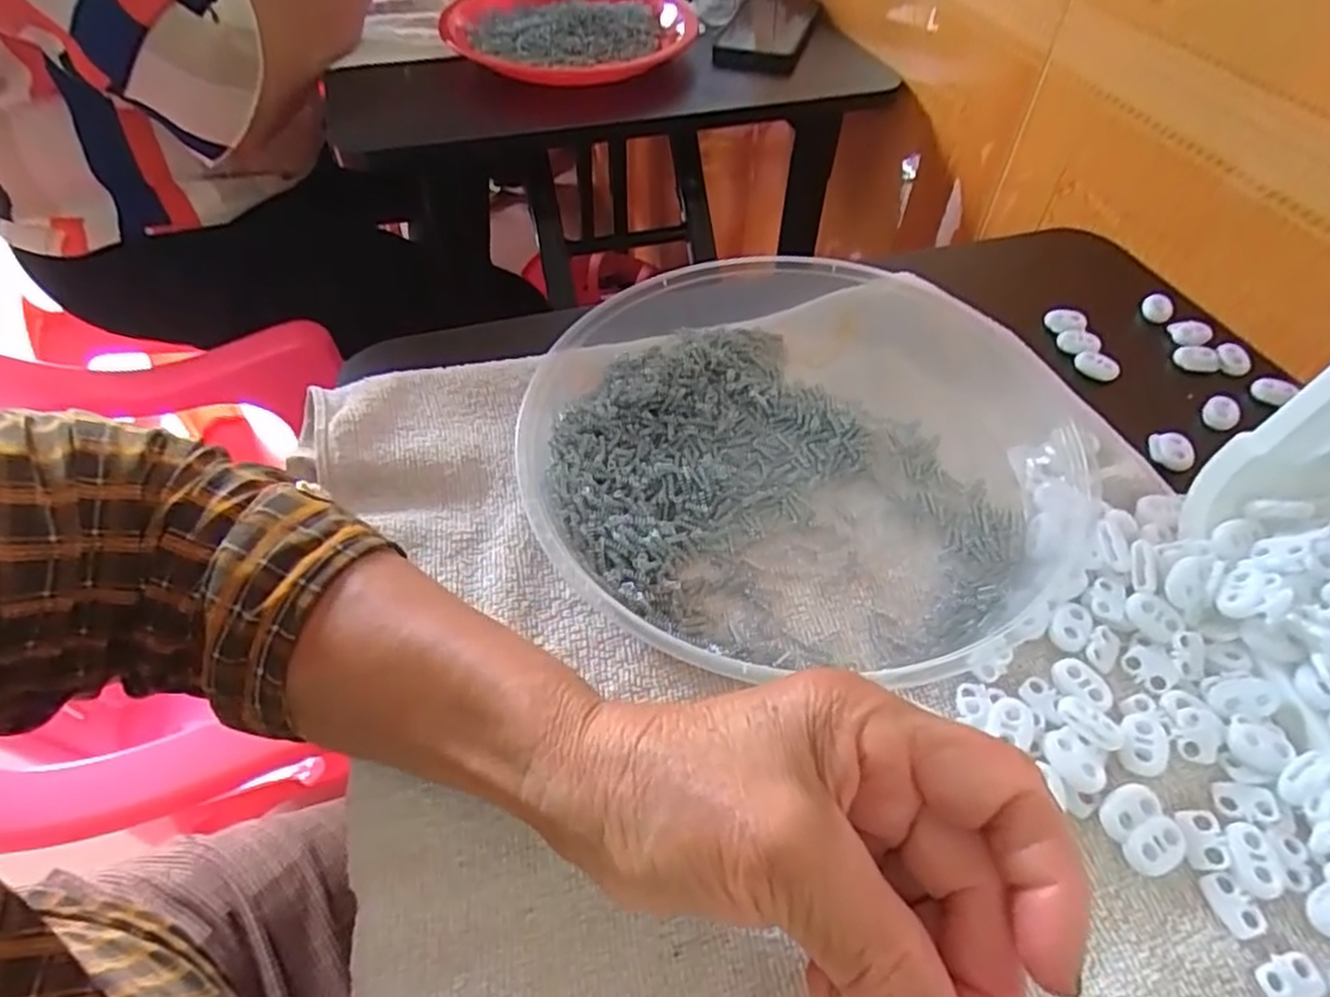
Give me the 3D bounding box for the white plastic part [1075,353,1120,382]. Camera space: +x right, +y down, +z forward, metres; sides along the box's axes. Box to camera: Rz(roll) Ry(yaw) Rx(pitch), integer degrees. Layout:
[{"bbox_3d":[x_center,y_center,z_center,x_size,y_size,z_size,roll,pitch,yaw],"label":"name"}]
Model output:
[{"bbox_3d":[0.235,-0.072,0.396,0.022,0.008,0.012,29,57,22],"label":"white plastic part"}]

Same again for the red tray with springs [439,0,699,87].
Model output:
[{"bbox_3d":[-0.088,-0.462,0.706,0.224,0.031,0.266,0,51,1],"label":"red tray with springs"}]

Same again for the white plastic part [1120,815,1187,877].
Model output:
[{"bbox_3d":[0.159,0.113,0.235,0.020,0.005,0.014,-24,55,-18],"label":"white plastic part"}]

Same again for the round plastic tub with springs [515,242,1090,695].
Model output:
[{"bbox_3d":[0.069,-0.031,0.330,0.255,0.037,0.224,-13,52,-10],"label":"round plastic tub with springs"}]

